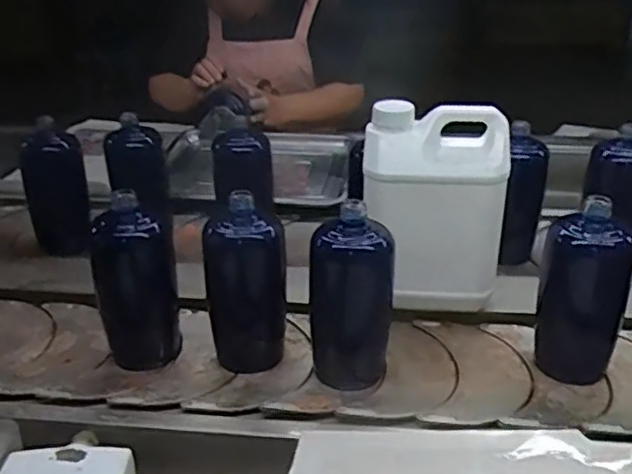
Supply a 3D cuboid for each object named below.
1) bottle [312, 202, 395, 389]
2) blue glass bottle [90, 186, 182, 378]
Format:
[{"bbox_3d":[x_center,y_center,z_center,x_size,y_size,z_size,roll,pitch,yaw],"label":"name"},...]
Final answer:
[{"bbox_3d":[0.036,0.060,0.668,0.079,0.177,0.067,0,25,6],"label":"bottle"},{"bbox_3d":[-0.187,0.048,0.700,0.071,0.173,0.058,-18,29,-31],"label":"blue glass bottle"}]

